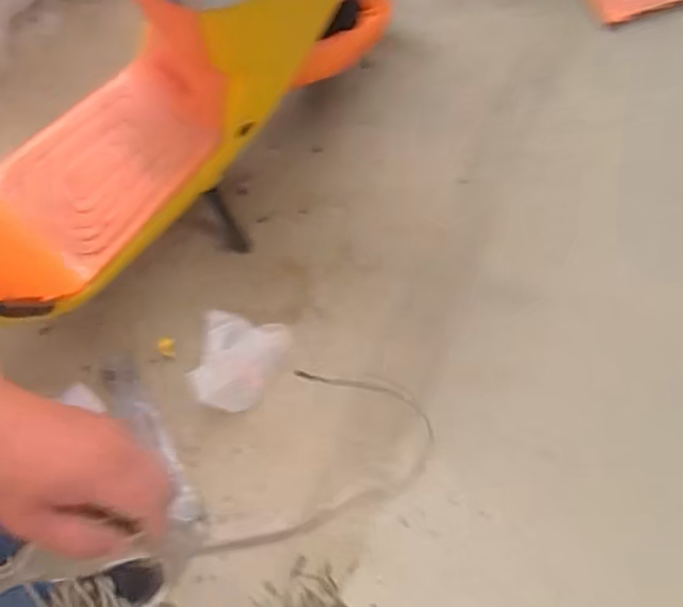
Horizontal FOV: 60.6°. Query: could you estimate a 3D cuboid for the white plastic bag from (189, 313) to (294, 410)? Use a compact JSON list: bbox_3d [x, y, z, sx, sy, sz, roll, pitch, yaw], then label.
[{"bbox_3d":[-0.210,0.112,1.154,0.166,0.123,0.186,14,71,1],"label":"white plastic bag"}]

